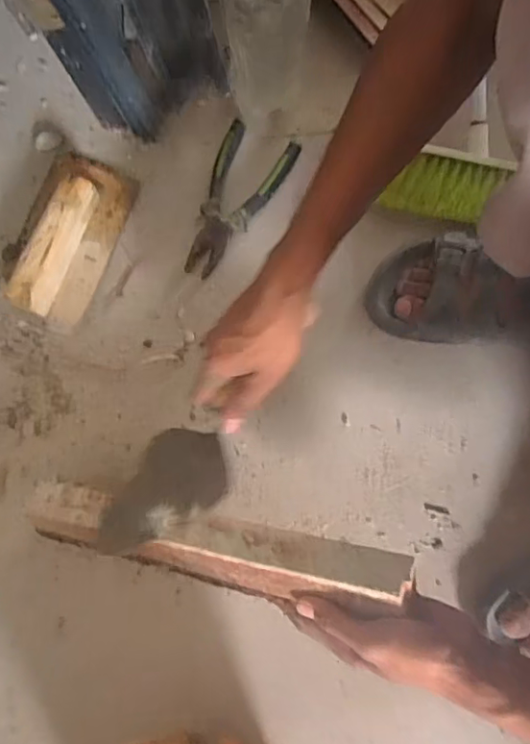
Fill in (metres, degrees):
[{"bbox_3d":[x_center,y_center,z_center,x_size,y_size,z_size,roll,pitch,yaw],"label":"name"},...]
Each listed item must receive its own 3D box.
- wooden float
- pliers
[{"bbox_3d":[-0.219,-0.152,0.595,0.103,0.052,0.190,19,80,5],"label":"wooden float"},{"bbox_3d":[-0.038,-0.190,0.612,0.078,0.026,0.180,27,81,6],"label":"pliers"}]

